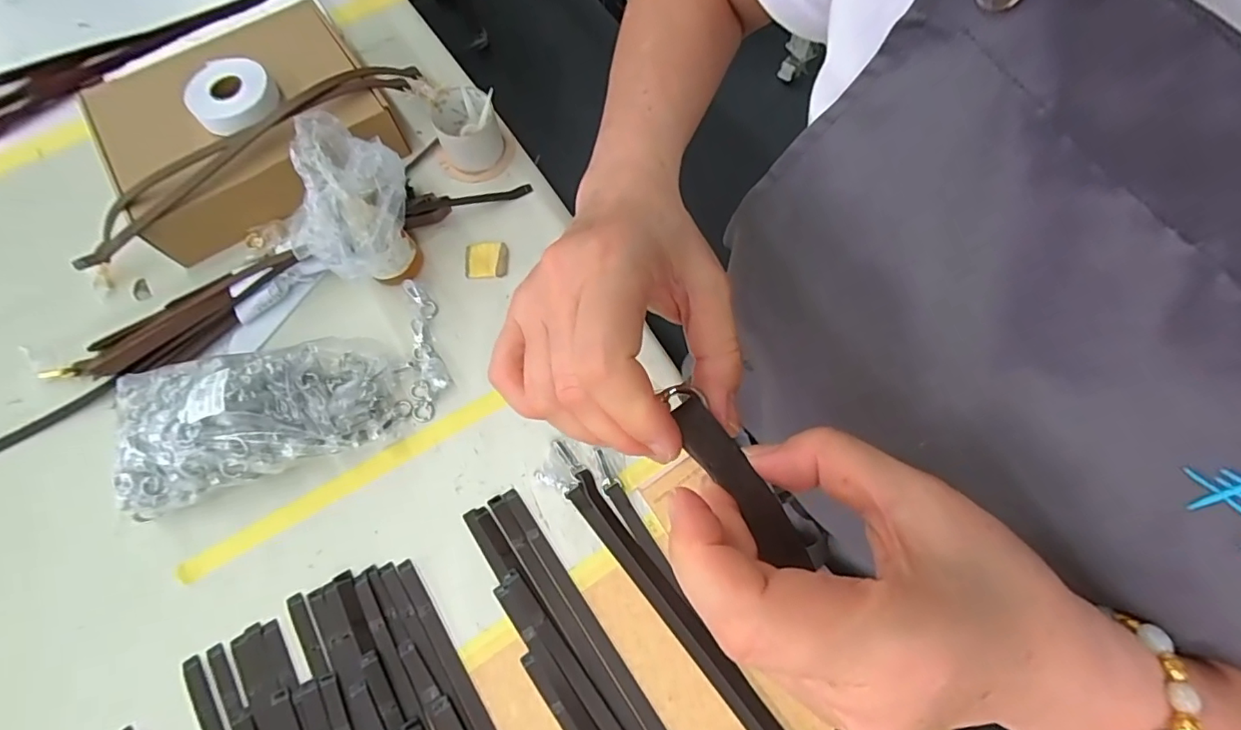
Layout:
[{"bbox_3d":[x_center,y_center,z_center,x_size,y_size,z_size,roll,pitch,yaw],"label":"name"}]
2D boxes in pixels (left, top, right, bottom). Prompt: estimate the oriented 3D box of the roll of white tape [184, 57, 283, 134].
[{"bbox_3d":[-0.480,-0.334,0.666,0.097,0.030,0.101,0,68,0],"label":"roll of white tape"}]

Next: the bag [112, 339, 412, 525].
[{"bbox_3d":[-0.384,0.043,0.572,0.276,0.099,0.146,-17,69,-6],"label":"bag"}]

